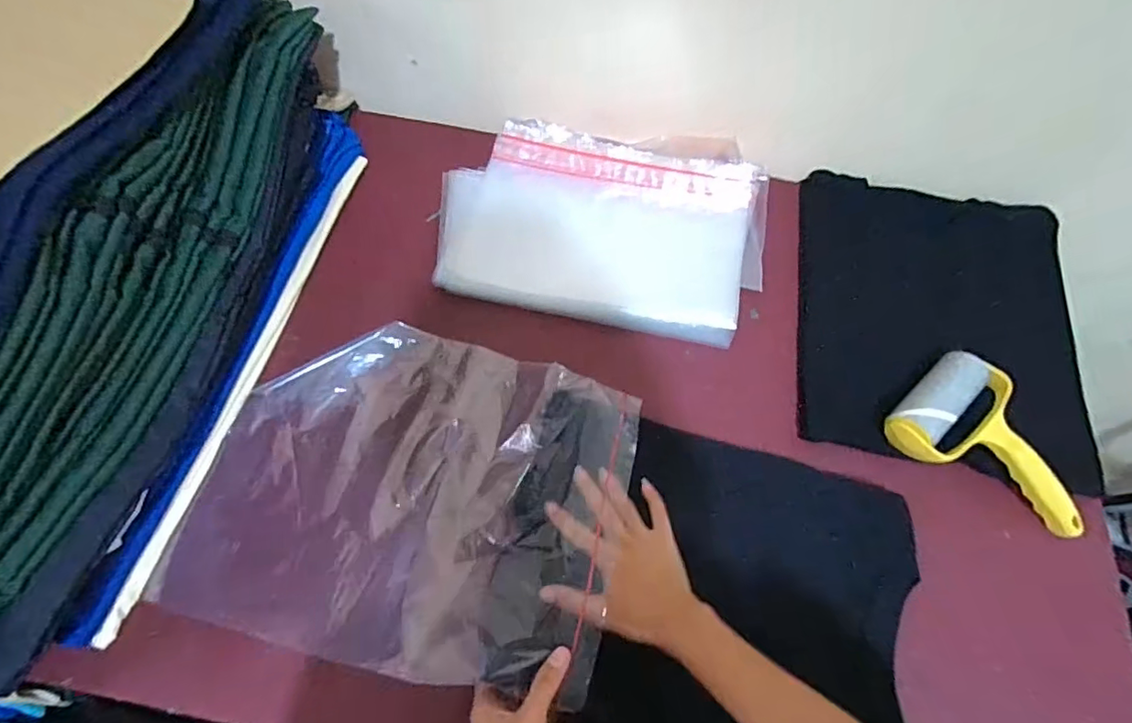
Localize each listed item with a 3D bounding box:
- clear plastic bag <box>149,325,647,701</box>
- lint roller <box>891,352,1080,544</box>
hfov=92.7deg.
[{"bbox_3d":[-0.132,0.104,0.479,0.357,0.041,0.278,7,56,12],"label":"clear plastic bag"},{"bbox_3d":[0.391,0.090,0.499,0.121,0.060,0.179,-37,72,-17],"label":"lint roller"}]

